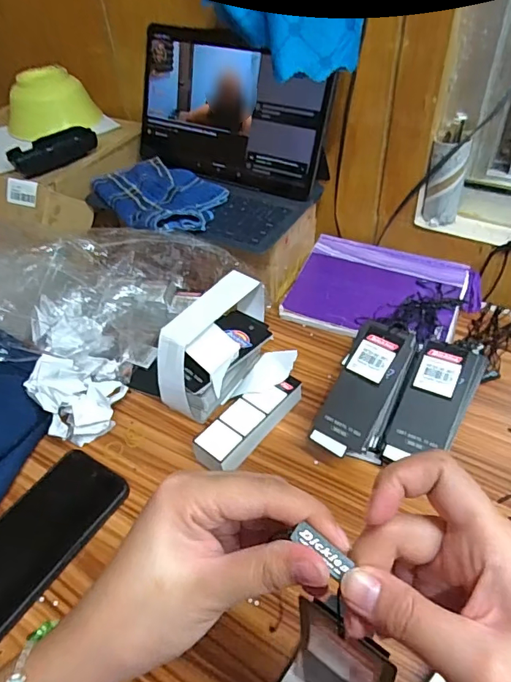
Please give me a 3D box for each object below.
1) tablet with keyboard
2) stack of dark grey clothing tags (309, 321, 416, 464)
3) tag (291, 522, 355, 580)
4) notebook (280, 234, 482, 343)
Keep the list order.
[{"bbox_3d":[-0.066,-0.248,0.582,0.269,0.148,0.177,23,50,25],"label":"tablet with keyboard"},{"bbox_3d":[0.105,0.044,0.451,0.060,0.021,0.133,21,81,24],"label":"stack of dark grey clothing tags"},{"bbox_3d":[0.026,0.083,0.190,0.025,0.004,0.009,34,53,9],"label":"tag"},{"bbox_3d":[0.157,-0.061,0.607,0.216,0.018,0.151,17,60,22],"label":"notebook"}]

